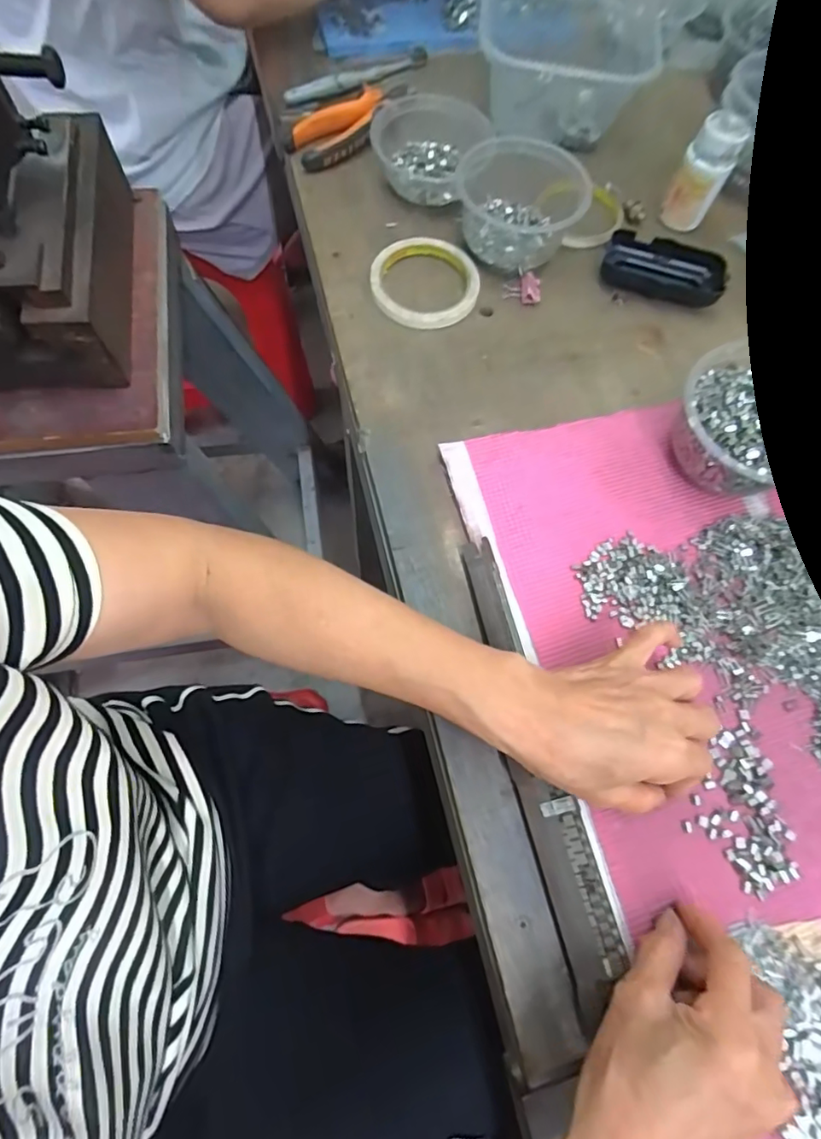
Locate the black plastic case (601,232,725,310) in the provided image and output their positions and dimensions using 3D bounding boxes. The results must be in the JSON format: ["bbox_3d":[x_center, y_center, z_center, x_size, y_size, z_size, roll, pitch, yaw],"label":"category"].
[{"bbox_3d":[0.235,-0.280,0.499,0.107,0.023,0.054,21,70,6],"label":"black plastic case"}]

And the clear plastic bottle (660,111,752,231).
[{"bbox_3d":[0.270,-0.365,0.498,0.042,0.087,0.033,32,64,10],"label":"clear plastic bottle"}]

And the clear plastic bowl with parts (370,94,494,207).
[{"bbox_3d":[0.014,-0.410,0.515,0.104,0.051,0.108,1,69,-2],"label":"clear plastic bowl with parts"}]

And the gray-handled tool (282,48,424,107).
[{"bbox_3d":[-0.058,-0.525,0.570,0.178,0.022,0.021,-32,75,-14],"label":"gray-handled tool"}]

